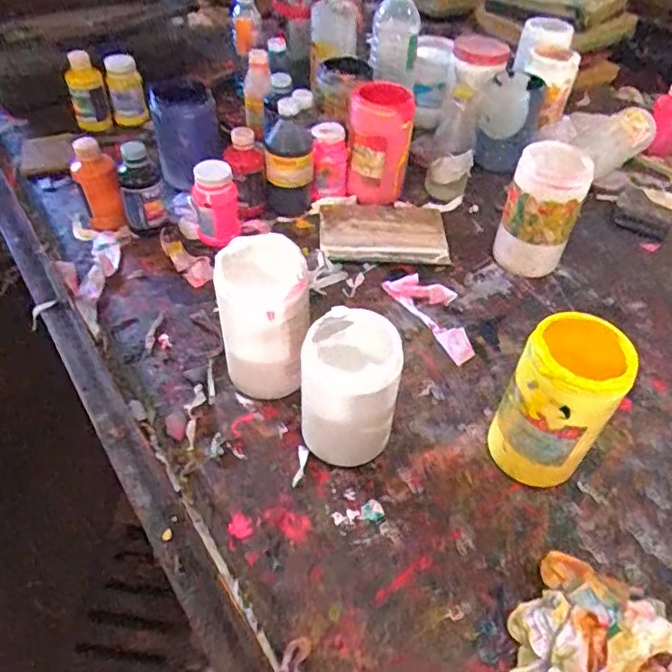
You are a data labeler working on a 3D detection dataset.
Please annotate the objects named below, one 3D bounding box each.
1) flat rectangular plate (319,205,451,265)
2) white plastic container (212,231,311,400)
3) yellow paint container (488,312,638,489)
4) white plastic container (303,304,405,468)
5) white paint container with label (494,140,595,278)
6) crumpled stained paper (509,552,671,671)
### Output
[{"bbox_3d":[0.071,-0.160,0.882,0.188,0.025,0.137,0,46,-3],"label":"flat rectangular plate"},{"bbox_3d":[-0.078,-0.014,0.627,0.089,0.181,0.085,-8,47,-10],"label":"white plastic container"},{"bbox_3d":[0.211,0.070,0.561,0.096,0.172,0.080,26,50,21],"label":"yellow paint container"},{"bbox_3d":[0.015,0.053,0.586,0.093,0.148,0.092,2,46,0],"label":"white plastic container"},{"bbox_3d":[0.281,-0.166,0.798,0.100,0.168,0.084,21,49,17],"label":"white paint container with label"},{"bbox_3d":[0.232,0.240,0.474,0.160,0.070,0.113,13,47,9],"label":"crumpled stained paper"}]

